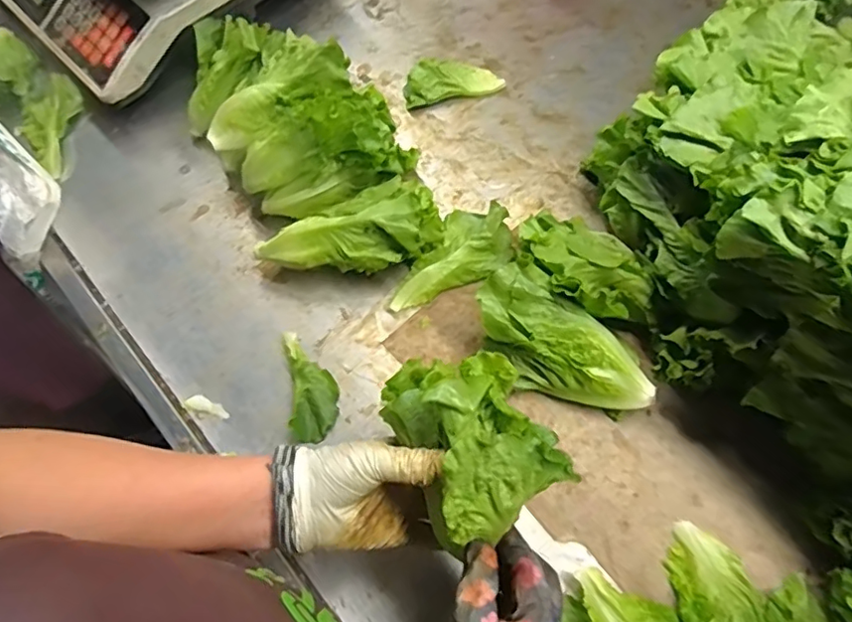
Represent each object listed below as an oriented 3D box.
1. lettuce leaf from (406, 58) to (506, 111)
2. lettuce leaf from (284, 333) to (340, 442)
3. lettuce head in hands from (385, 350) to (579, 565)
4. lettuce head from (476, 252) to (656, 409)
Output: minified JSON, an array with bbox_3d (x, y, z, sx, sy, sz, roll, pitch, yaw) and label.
[{"bbox_3d":[0.030,-0.263,0.633,0.111,0.027,0.045,-13,68,-6],"label":"lettuce leaf"},{"bbox_3d":[-0.102,0.061,0.488,0.041,0.034,0.101,-10,68,-5],"label":"lettuce leaf"},{"bbox_3d":[0.025,0.079,0.362,0.086,0.061,0.123,-28,70,-12],"label":"lettuce head in hands"},{"bbox_3d":[0.115,0.034,0.480,0.159,0.072,0.072,39,72,14],"label":"lettuce head"}]

